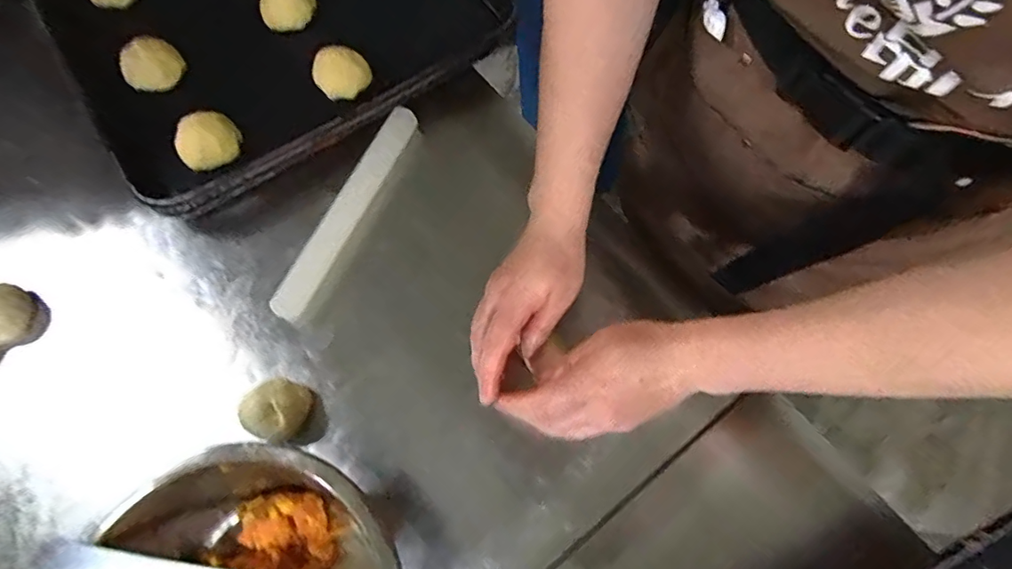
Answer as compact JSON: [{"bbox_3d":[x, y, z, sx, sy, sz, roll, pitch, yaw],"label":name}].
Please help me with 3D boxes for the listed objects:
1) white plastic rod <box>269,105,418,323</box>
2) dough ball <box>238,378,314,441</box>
[{"bbox_3d":[-0.143,-0.070,0.458,0.023,0.020,0.219,24,72,10],"label":"white plastic rod"},{"bbox_3d":[-0.179,0.096,0.394,0.040,0.026,0.044,-1,70,1],"label":"dough ball"}]

